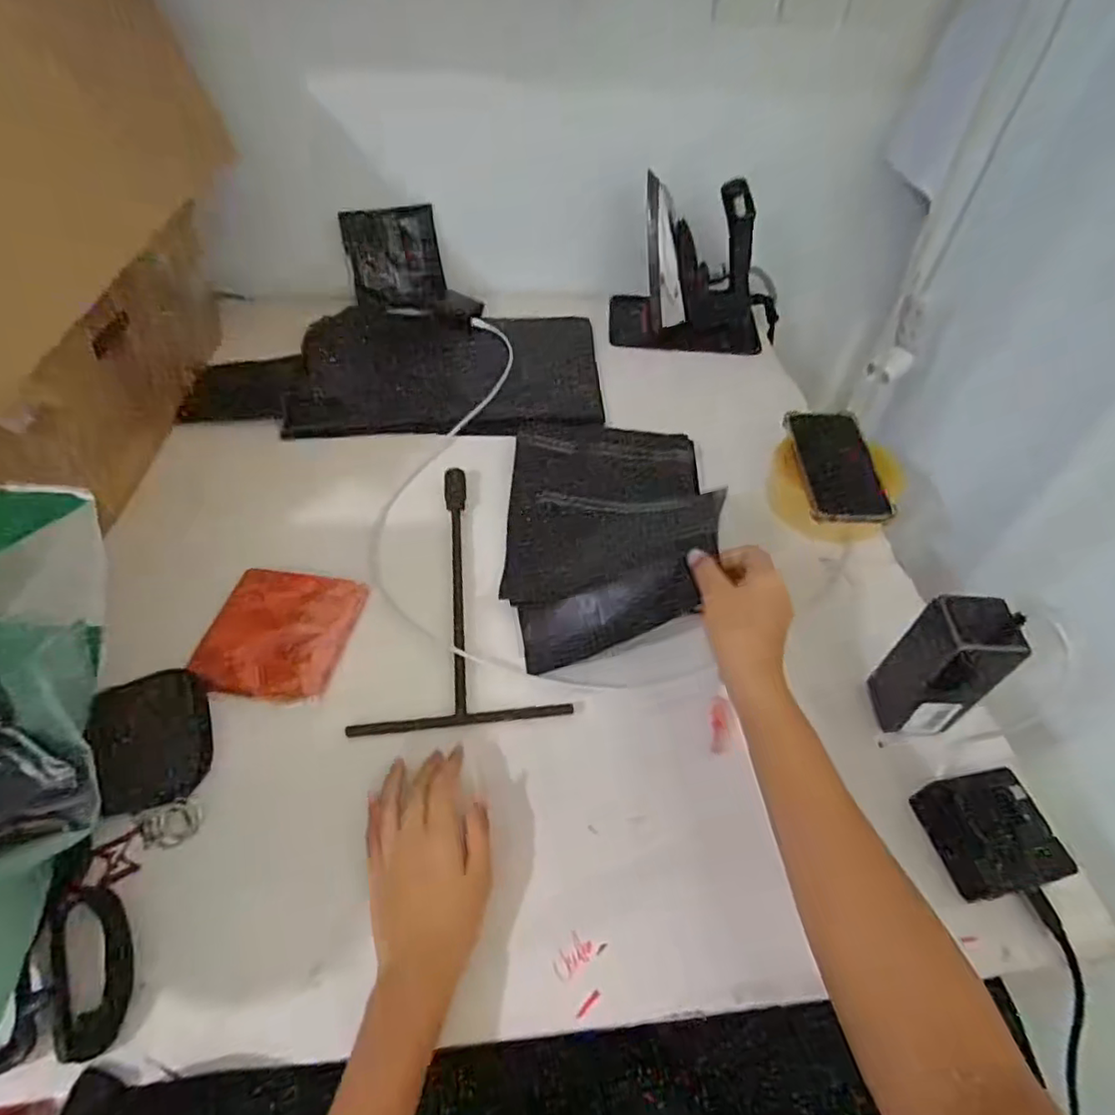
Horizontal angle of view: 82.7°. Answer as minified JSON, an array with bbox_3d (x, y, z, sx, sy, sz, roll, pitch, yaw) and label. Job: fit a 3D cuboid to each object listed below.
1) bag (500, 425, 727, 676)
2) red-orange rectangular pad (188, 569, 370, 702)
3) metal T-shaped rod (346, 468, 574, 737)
[{"bbox_3d":[0.056,-0.051,0.632,0.208,0.086,0.338,3,49,-2],"label":"bag"},{"bbox_3d":[-0.245,0.065,0.559,0.116,0.013,0.126,7,49,3],"label":"red-orange rectangular pad"},{"bbox_3d":[-0.100,0.020,0.603,0.175,0.013,0.294,-5,49,-8],"label":"metal T-shaped rod"}]

